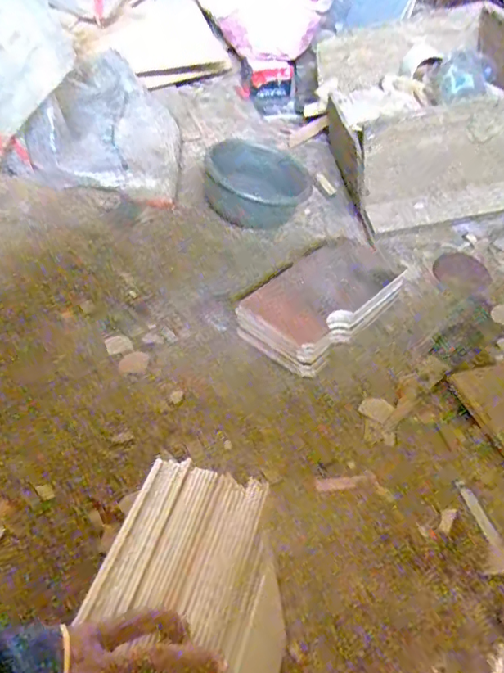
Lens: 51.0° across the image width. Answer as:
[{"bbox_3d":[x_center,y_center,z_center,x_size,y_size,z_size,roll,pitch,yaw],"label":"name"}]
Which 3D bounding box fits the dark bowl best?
[{"bbox_3d":[0.013,-0.306,1.020,0.203,0.074,0.216,1,47,-4],"label":"dark bowl"}]

